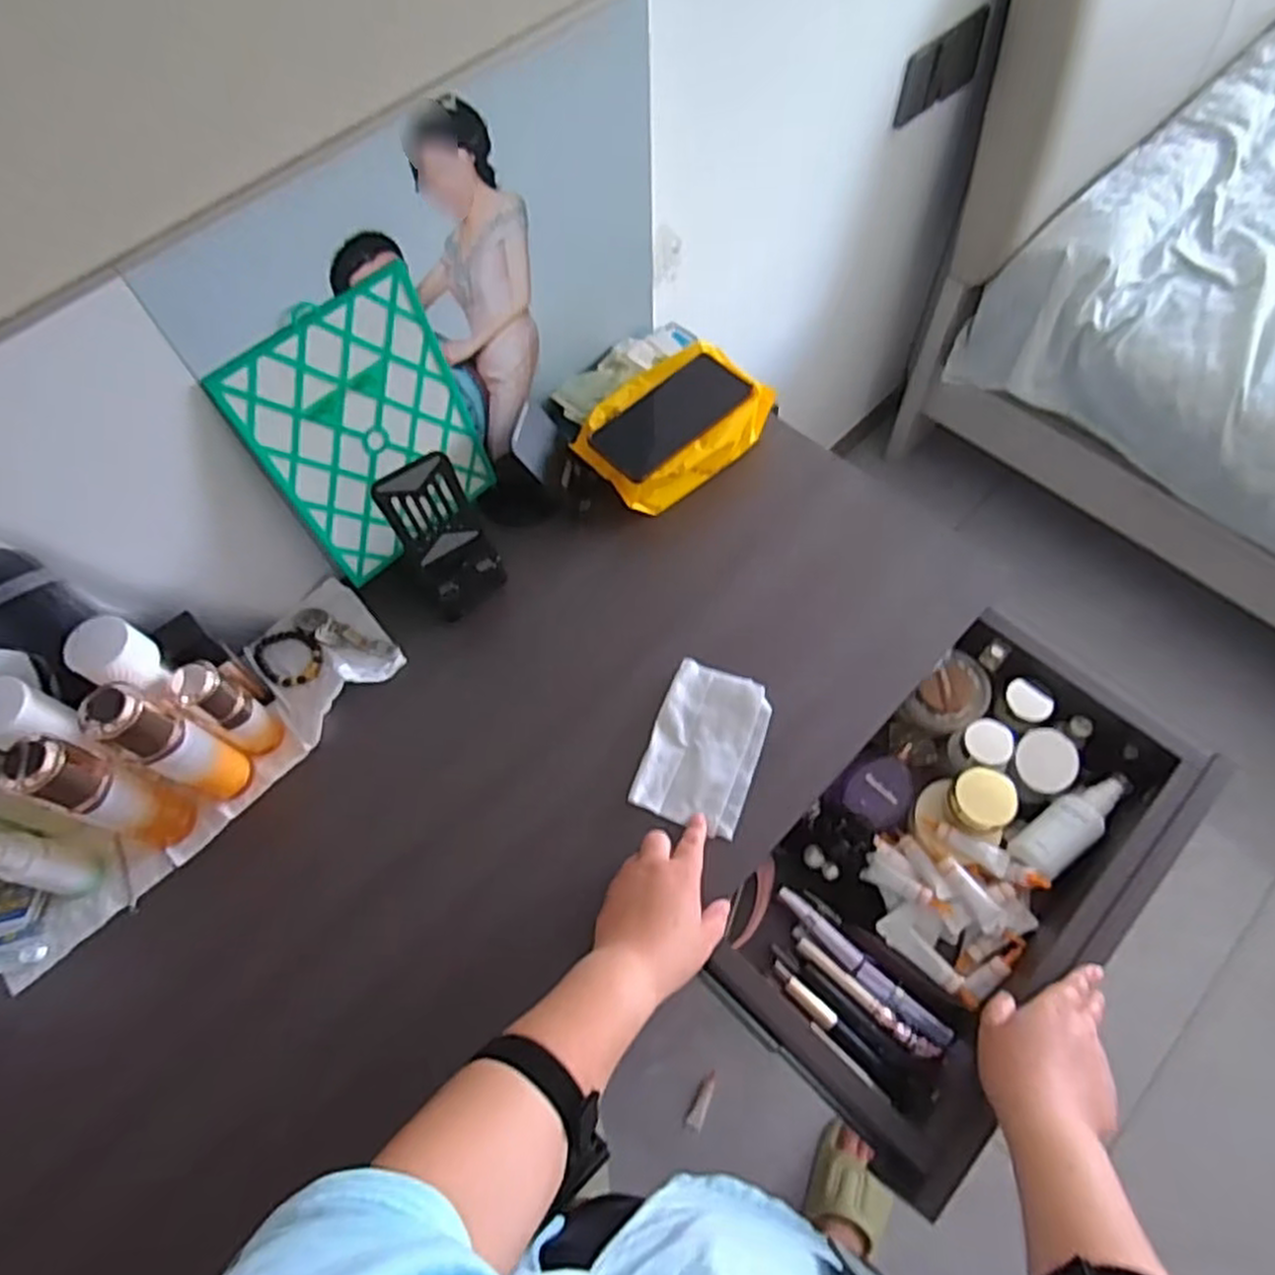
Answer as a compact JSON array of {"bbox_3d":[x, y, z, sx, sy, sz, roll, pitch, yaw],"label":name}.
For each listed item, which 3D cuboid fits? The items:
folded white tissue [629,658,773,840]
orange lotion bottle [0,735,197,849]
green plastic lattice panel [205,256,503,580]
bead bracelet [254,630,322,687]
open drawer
[{"bbox_3d":[0.059,0.092,0.654,0.089,0.010,0.137,17,66,11],"label":"folded white tissue"},{"bbox_3d":[-0.394,0.118,0.568,0.052,0.165,0.047,16,65,11],"label":"orange lotion bottle"},{"bbox_3d":[-0.215,-0.166,0.630,0.010,0.219,0.169,36,70,31],"label":"green plastic lattice panel"},{"bbox_3d":[-0.320,0.020,0.702,0.063,0.009,0.051,40,72,20],"label":"bead bracelet"},{"bbox_3d":[0.253,0.175,0.681,0.424,0.099,0.306,-41,69,-16],"label":"open drawer"}]

